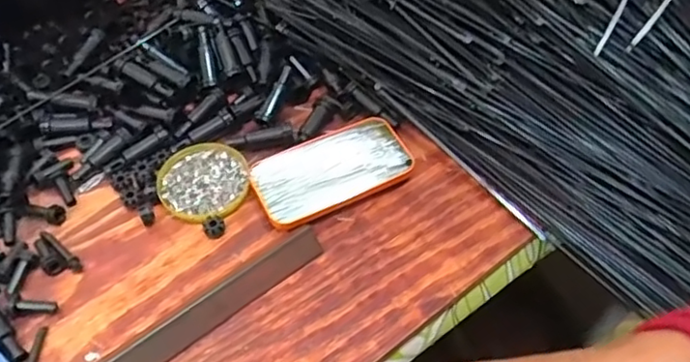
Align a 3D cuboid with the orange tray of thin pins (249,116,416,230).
[{"bbox_3d":[-0.013,-0.012,0.587,0.143,0.013,0.080,-23,55,-17],"label":"orange tray of thin pins"}]

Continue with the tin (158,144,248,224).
[{"bbox_3d":[-0.131,0.000,0.589,0.081,0.008,0.084,0,52,0],"label":"tin"}]

